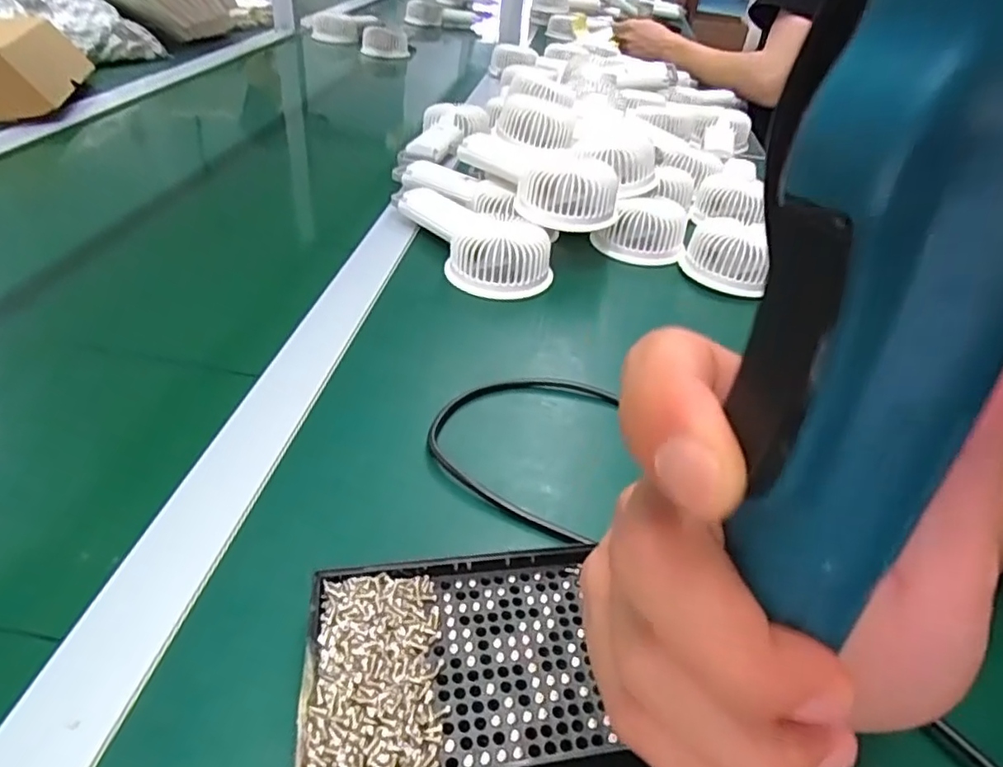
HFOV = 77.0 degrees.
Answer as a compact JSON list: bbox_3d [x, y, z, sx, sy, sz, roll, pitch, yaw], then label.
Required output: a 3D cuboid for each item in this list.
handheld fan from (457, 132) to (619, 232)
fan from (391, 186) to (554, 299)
[{"bbox_3d":[0.037,-0.188,0.570,0.090,0.052,0.161,-18,43,-26],"label":"handheld fan"},{"bbox_3d":[-0.025,-0.131,0.554,0.083,0.042,0.173,-17,43,-25],"label":"fan"}]

